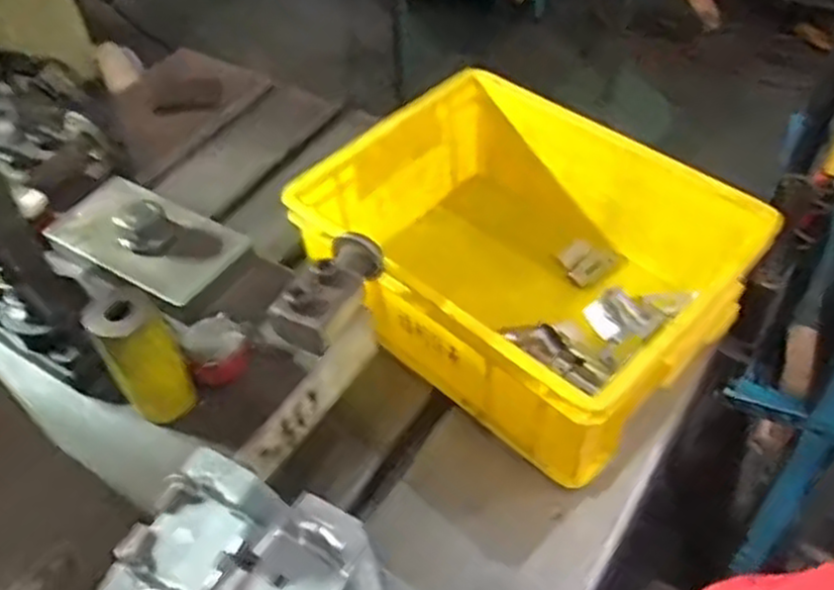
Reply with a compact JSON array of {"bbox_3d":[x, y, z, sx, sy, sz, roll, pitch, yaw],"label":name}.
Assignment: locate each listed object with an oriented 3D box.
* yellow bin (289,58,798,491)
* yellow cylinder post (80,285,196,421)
[{"bbox_3d":[0.092,-0.026,0.690,0.342,0.152,0.262,32,58,28],"label":"yellow bin"},{"bbox_3d":[-0.171,0.040,0.481,0.040,0.096,0.033,-24,51,-16],"label":"yellow cylinder post"}]

